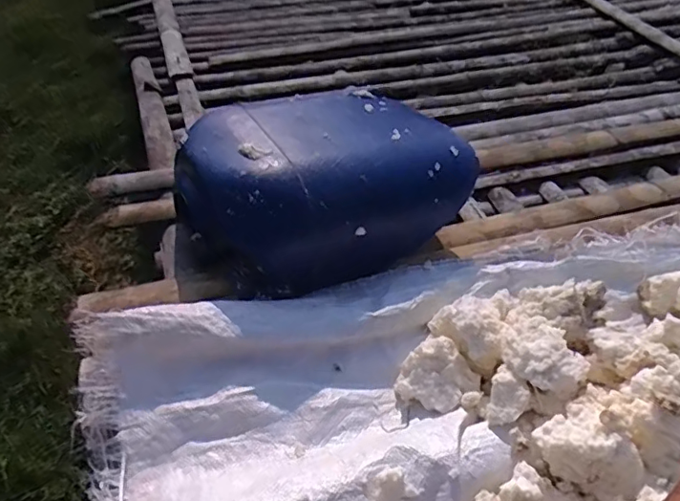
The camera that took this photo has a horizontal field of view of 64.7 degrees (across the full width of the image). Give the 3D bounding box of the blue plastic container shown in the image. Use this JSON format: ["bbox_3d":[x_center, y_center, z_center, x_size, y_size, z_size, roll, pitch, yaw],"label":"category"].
[{"bbox_3d":[-0.019,-0.093,0.678,0.334,0.136,0.222,-20,47,-18],"label":"blue plastic container"}]

